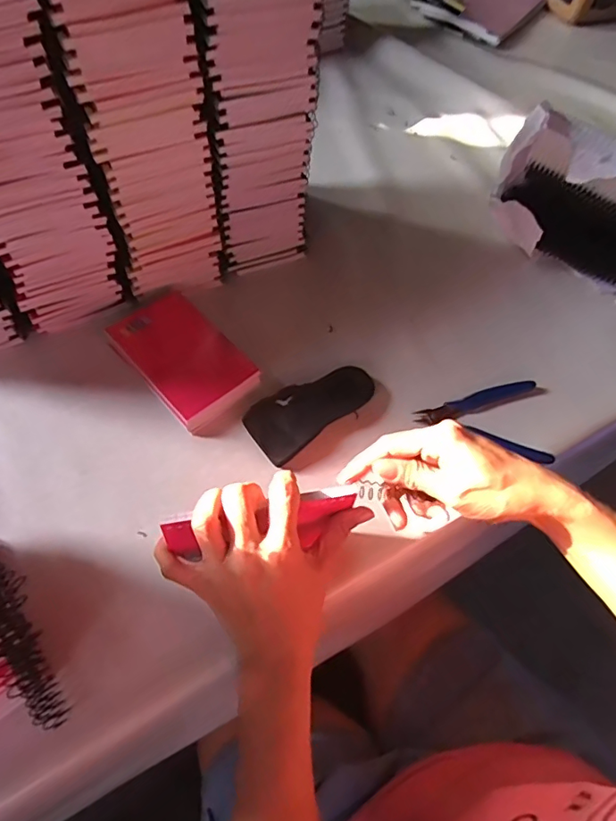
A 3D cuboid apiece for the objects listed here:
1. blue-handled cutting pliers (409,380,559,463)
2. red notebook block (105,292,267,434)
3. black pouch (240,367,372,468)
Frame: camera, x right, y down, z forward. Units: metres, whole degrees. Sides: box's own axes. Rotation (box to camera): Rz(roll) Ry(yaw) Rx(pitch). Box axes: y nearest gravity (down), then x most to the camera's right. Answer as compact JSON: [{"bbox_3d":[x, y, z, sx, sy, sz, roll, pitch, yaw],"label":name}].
[{"bbox_3d":[0.161,0.007,0.465,0.117,0.014,0.084,4,61,-2],"label":"blue-handled cutting pliers"},{"bbox_3d":[-0.117,-0.048,0.468,0.083,0.028,0.137,-38,70,-22],"label":"red notebook block"},{"bbox_3d":[0.003,-0.004,0.456,0.120,0.020,0.057,-33,68,-20],"label":"black pouch"}]

